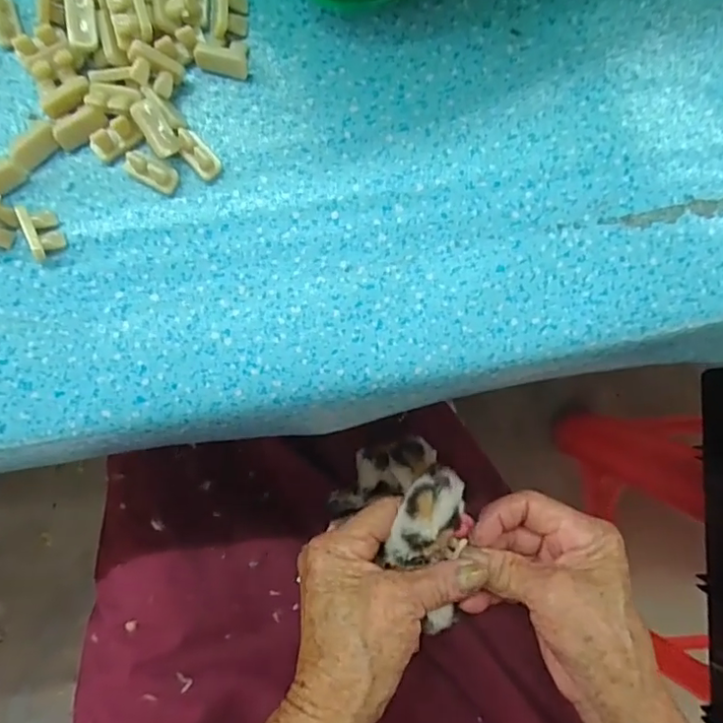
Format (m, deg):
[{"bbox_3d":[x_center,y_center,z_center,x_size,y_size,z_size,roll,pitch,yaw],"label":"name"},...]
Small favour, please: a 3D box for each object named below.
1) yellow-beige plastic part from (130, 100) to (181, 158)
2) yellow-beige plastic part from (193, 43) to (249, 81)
[{"bbox_3d":[-0.067,-0.076,0.181,0.008,0.004,0.018,-30,110,-2],"label":"yellow-beige plastic part"},{"bbox_3d":[-0.047,-0.101,0.185,0.018,0.005,0.007,12,90,-3],"label":"yellow-beige plastic part"}]

